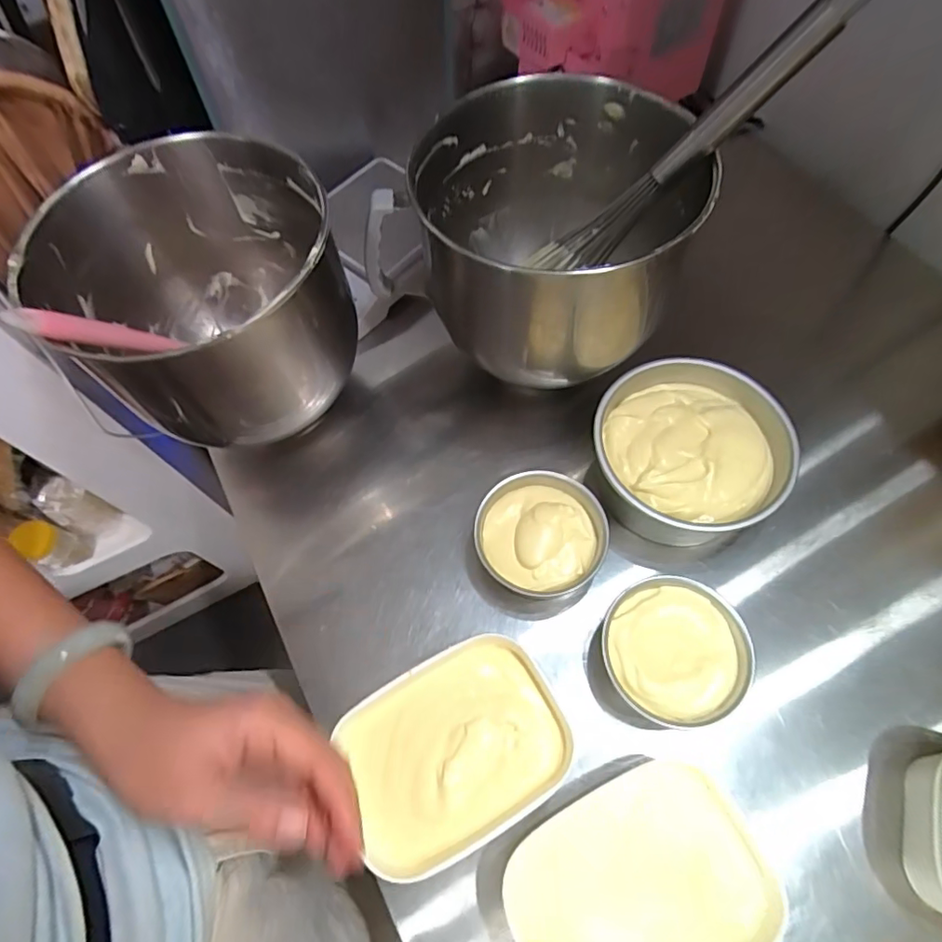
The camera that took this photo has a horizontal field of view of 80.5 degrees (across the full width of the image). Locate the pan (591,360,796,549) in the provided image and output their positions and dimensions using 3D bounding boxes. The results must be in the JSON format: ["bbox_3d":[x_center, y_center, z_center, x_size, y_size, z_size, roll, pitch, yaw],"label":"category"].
[{"bbox_3d":[0.188,-0.018,0.487,0.151,0.070,0.159,-1,65,3],"label":"pan"}]

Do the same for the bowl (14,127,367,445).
[{"bbox_3d":[-0.210,-0.144,0.463,0.208,0.148,0.208,-1,65,3],"label":"bowl"}]

